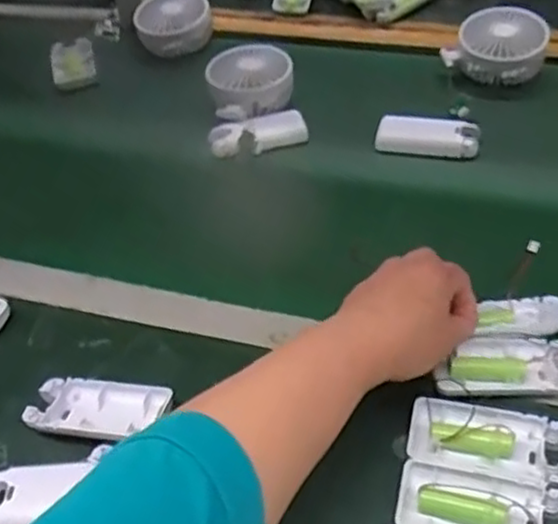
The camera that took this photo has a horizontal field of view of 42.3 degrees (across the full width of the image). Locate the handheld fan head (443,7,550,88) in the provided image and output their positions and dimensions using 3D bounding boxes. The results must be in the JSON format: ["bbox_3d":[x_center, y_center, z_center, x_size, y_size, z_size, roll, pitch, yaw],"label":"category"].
[{"bbox_3d":[0.221,-0.219,0.724,0.086,0.043,0.075,26,54,29],"label":"handheld fan head"}]

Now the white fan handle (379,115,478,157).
[{"bbox_3d":[0.139,-0.118,0.673,0.091,0.017,0.039,4,47,11],"label":"white fan handle"}]

